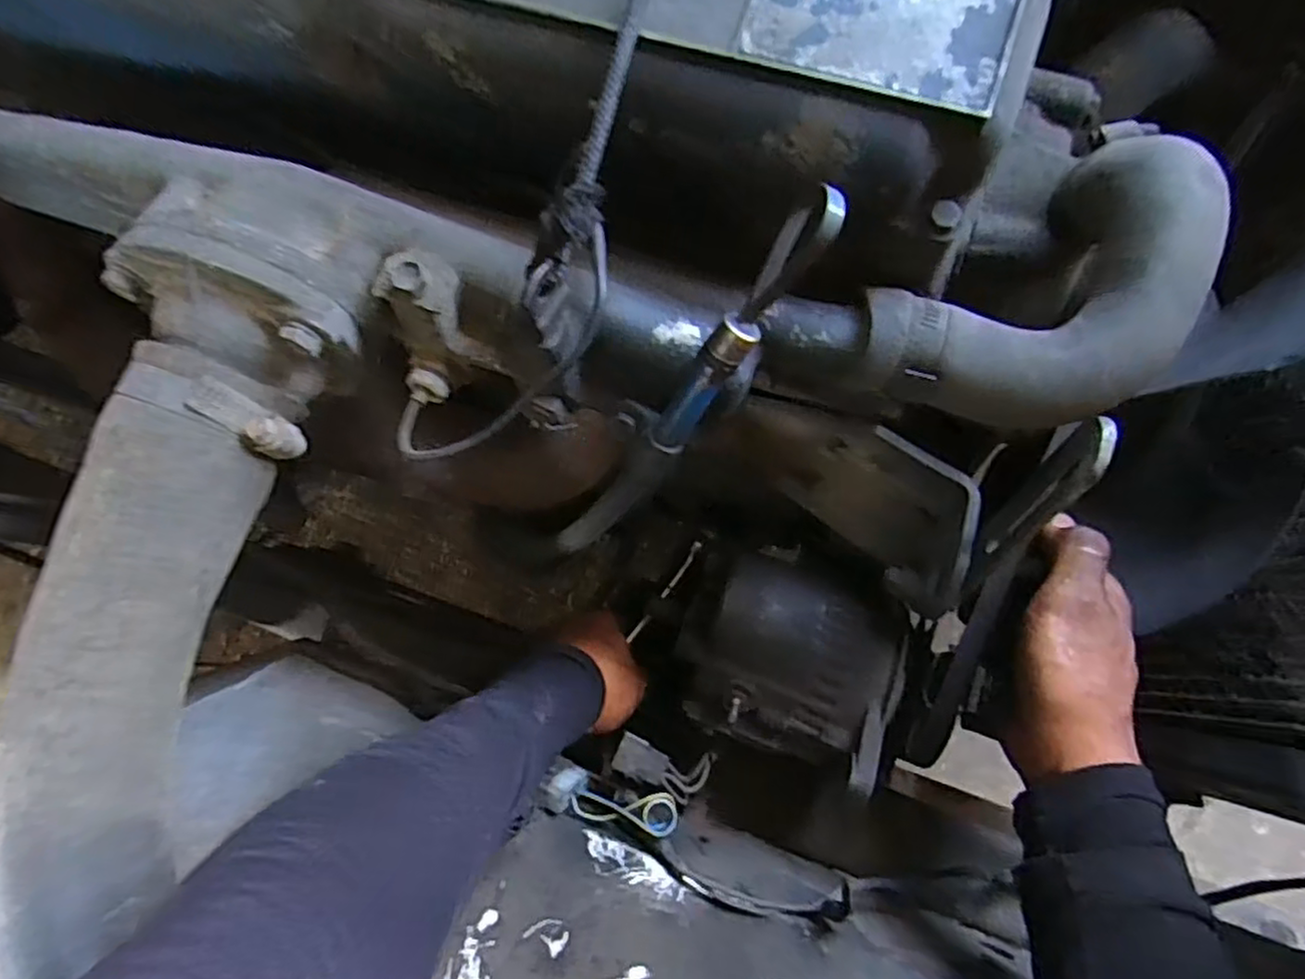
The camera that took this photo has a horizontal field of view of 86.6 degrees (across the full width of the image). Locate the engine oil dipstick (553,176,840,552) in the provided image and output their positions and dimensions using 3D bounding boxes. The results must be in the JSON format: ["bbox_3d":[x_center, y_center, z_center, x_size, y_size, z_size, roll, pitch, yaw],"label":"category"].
[{"bbox_3d":[0.011,-0.029,0.257,0.018,0.182,0.012,46,39,10],"label":"engine oil dipstick"}]

